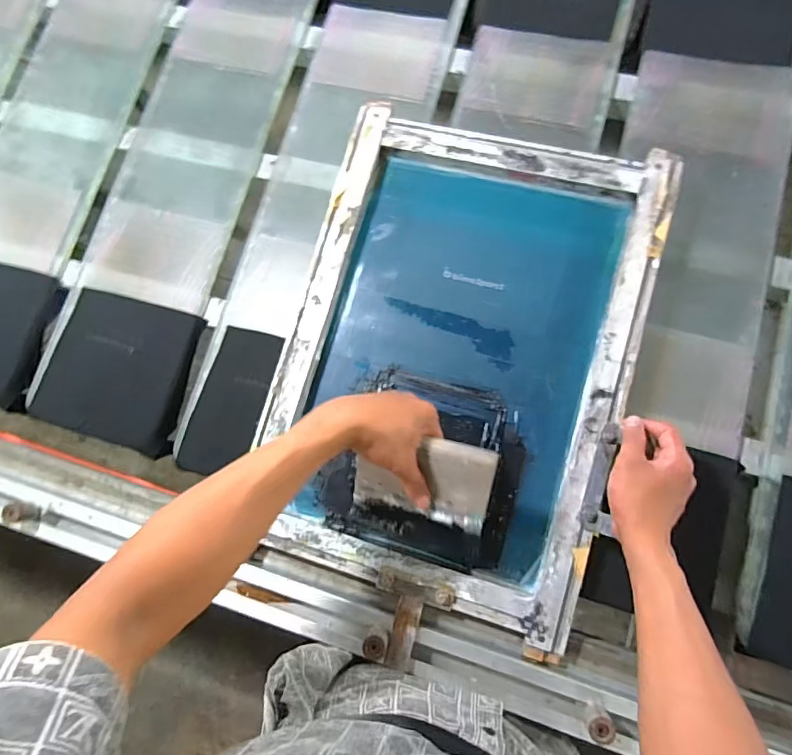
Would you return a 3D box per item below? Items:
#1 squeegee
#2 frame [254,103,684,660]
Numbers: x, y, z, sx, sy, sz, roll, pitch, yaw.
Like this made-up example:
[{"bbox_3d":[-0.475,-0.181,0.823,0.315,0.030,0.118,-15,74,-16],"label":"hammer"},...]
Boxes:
[{"bbox_3d":[0.025,0.096,0.474,0.131,0.022,0.082,12,114,15],"label":"squeegee"},{"bbox_3d":[0.066,-0.027,0.575,0.383,0.034,0.528,16,84,10],"label":"frame"}]

